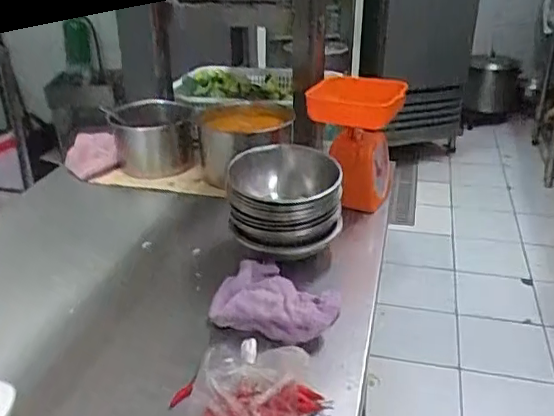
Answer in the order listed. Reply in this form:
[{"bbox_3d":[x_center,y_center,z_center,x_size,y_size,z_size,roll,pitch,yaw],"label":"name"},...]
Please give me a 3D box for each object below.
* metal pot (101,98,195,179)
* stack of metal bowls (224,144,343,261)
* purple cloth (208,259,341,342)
[{"bbox_3d":[-0.246,-0.141,1.169,0.165,0.123,0.196,-12,29,-21],"label":"metal pot"},{"bbox_3d":[0.019,-0.022,0.915,0.162,0.130,0.168,2,27,6],"label":"stack of metal bowls"},{"bbox_3d":[-0.003,0.118,0.778,0.165,0.046,0.139,14,31,26],"label":"purple cloth"}]

